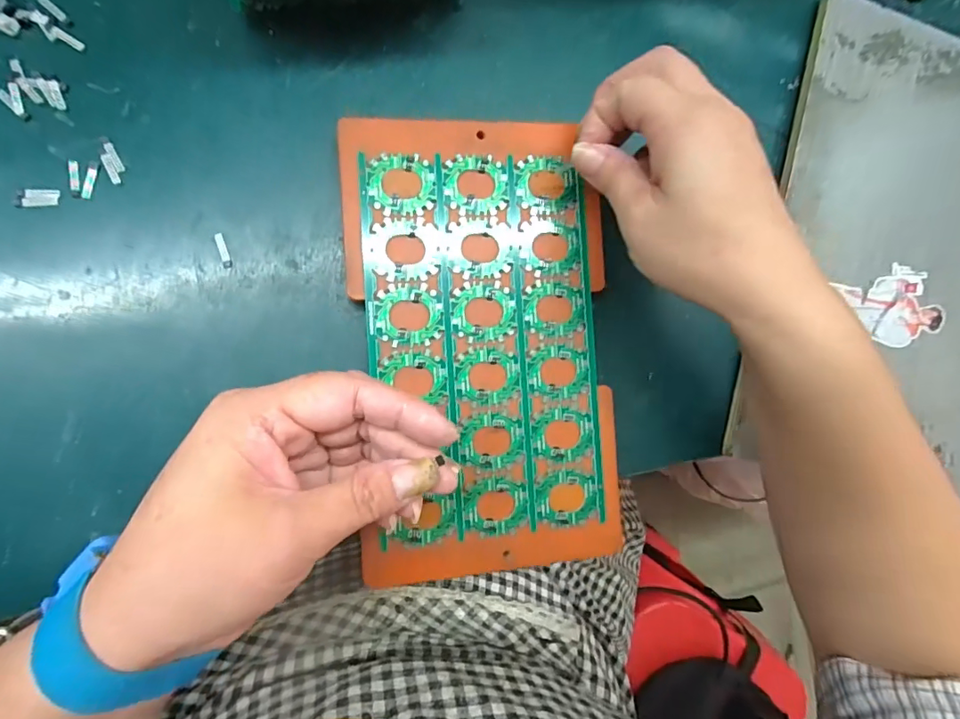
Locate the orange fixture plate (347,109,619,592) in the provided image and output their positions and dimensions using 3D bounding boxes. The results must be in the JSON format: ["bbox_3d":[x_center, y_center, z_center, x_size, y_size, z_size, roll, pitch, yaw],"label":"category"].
[{"bbox_3d":[0.004,-0.007,0.260,0.135,0.007,0.235,-3,90,-9],"label":"orange fixture plate"}]

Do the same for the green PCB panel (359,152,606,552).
[{"bbox_3d":[0.004,-0.008,0.261,0.119,0.004,0.199,-4,90,-9],"label":"green PCB panel"}]

